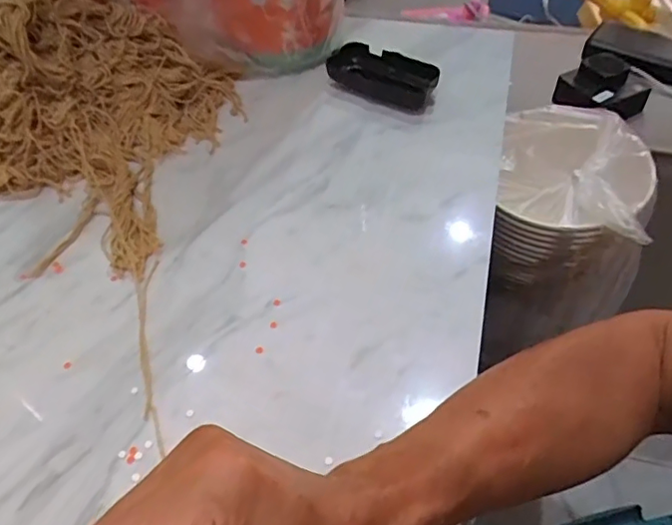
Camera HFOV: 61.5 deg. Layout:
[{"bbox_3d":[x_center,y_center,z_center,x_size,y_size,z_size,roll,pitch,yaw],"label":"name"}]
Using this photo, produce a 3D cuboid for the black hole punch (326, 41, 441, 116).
[{"bbox_3d":[0.043,-0.186,0.565,0.117,0.029,0.058,25,57,21],"label":"black hole punch"}]

